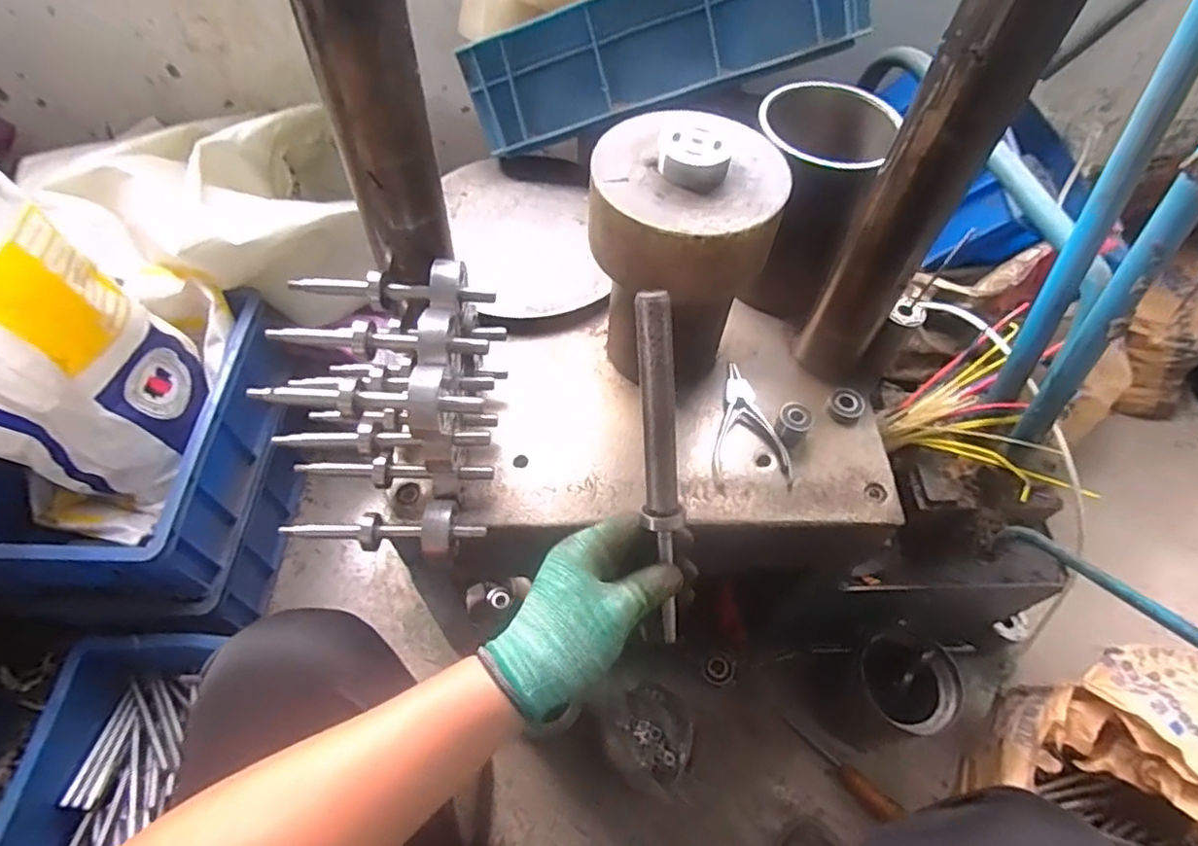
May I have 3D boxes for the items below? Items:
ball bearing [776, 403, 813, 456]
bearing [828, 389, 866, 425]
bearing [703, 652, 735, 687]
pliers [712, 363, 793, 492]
[{"bbox_3d":[0.183,0.002,0.591,0.032,0.035,0.025,38,63,20],"label":"ball bearing"},{"bbox_3d":[0.244,-0.016,0.618,0.031,0.016,0.029,1,57,-2],"label":"bearing"},{"bbox_3d":[0.169,0.346,0.888,0.052,0.009,0.045,6,82,-17],"label":"bearing"},{"bbox_3d":[0.137,0.001,0.600,0.069,0.015,0.128,-3,57,-5],"label":"pliers"}]

